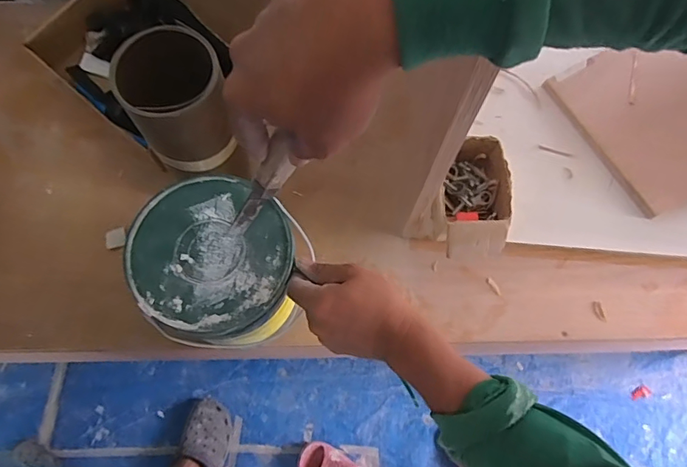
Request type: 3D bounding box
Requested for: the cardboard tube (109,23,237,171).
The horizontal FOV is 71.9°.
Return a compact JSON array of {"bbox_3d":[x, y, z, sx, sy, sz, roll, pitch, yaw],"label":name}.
[{"bbox_3d":[-0.192,-0.155,0.559,0.108,0.127,0.108,1,70,-2],"label":"cardboard tube"}]

